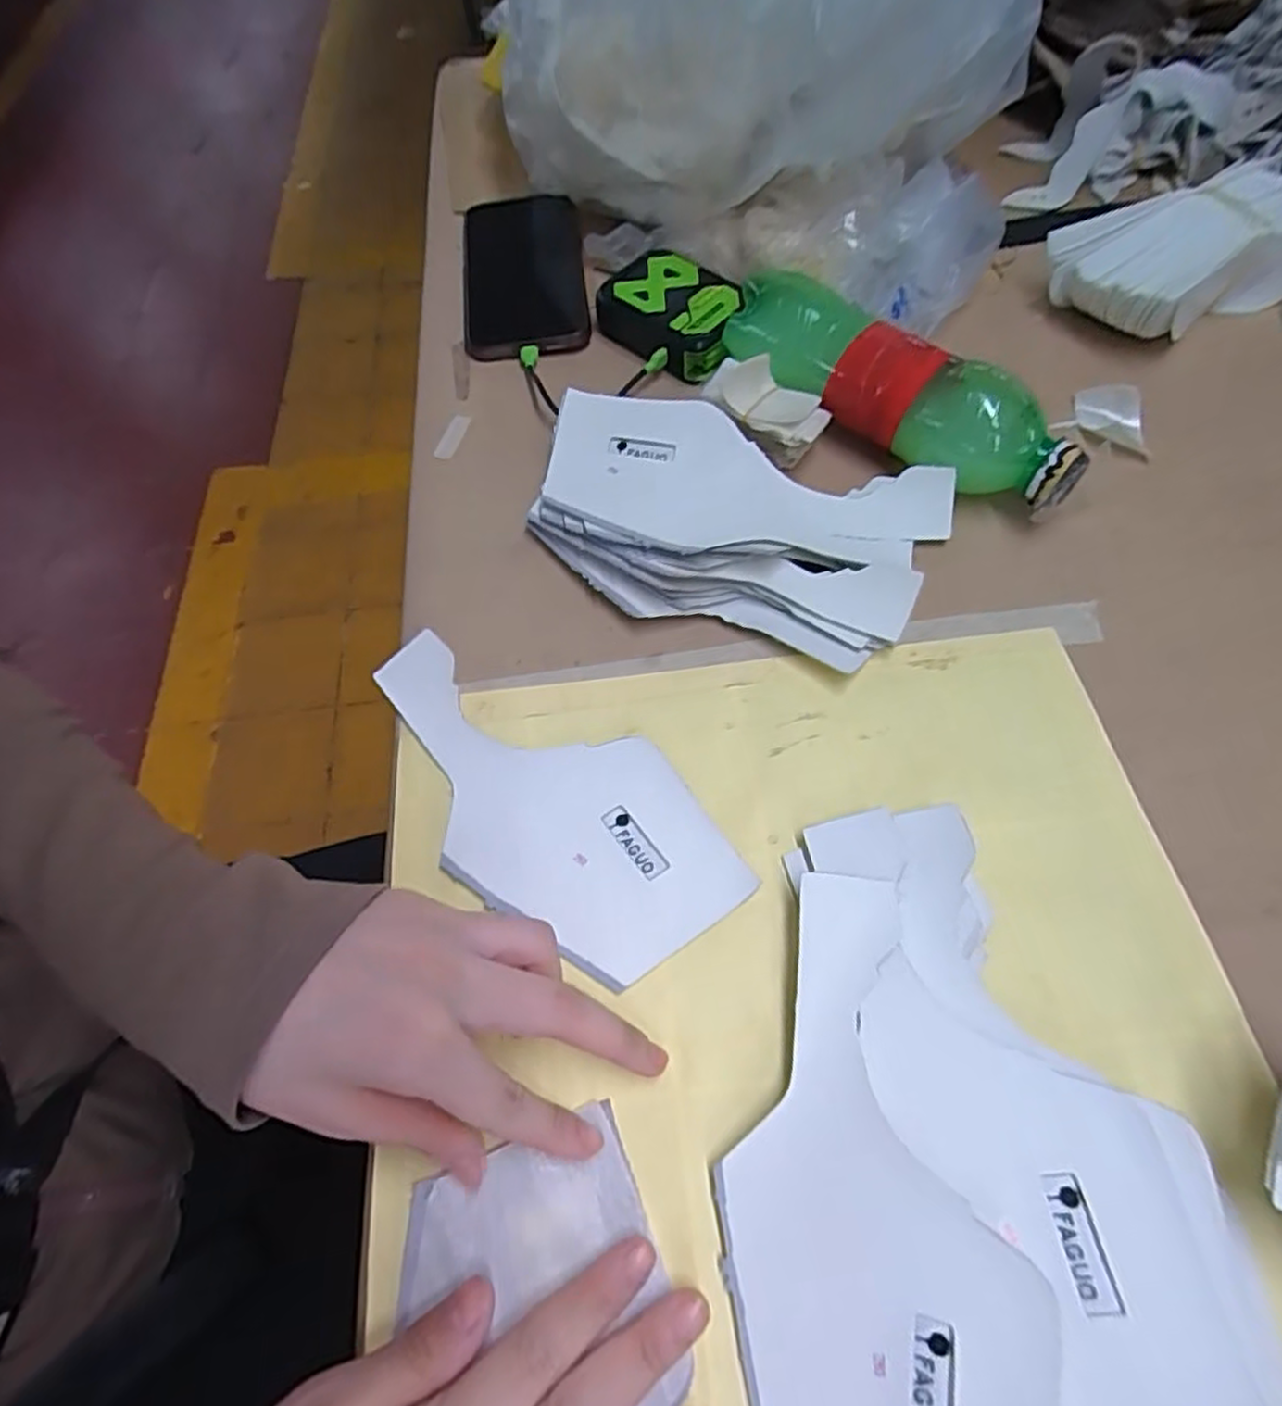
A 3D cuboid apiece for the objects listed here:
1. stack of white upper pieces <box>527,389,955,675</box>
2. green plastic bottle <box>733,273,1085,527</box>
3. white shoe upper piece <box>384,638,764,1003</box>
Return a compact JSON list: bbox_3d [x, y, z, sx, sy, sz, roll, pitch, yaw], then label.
[{"bbox_3d":[0.045,-0.091,0.372,0.196,0.040,0.112,17,63,12],"label":"stack of white upper pieces"},{"bbox_3d":[0.137,-0.168,0.398,0.210,0.058,0.056,36,69,21],"label":"green plastic bottle"},{"bbox_3d":[-0.048,0.042,0.320,0.191,0.005,0.088,30,68,16],"label":"white shoe upper piece"}]

